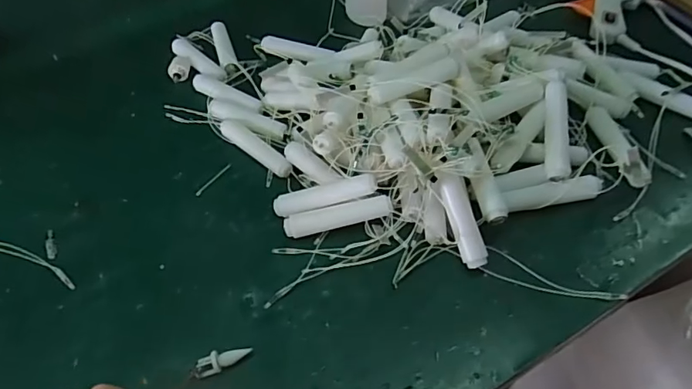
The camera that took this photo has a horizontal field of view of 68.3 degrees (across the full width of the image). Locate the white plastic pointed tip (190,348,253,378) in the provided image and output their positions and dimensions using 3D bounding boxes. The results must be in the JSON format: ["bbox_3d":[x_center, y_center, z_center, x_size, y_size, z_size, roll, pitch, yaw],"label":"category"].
[{"bbox_3d":[-0.088,0.117,0.358,0.042,0.011,0.013,-26,55,-16],"label":"white plastic pointed tip"}]

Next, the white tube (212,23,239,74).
[{"bbox_3d":[-0.138,-0.166,0.580,0.018,0.016,0.098,-16,53,-9],"label":"white tube"}]

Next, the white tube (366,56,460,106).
[{"bbox_3d":[0.062,-0.101,0.449,0.089,0.015,0.017,-23,54,-15],"label":"white tube"}]

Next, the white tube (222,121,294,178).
[{"bbox_3d":[-0.083,-0.043,0.480,0.091,0.012,0.018,34,61,26],"label":"white tube"}]

